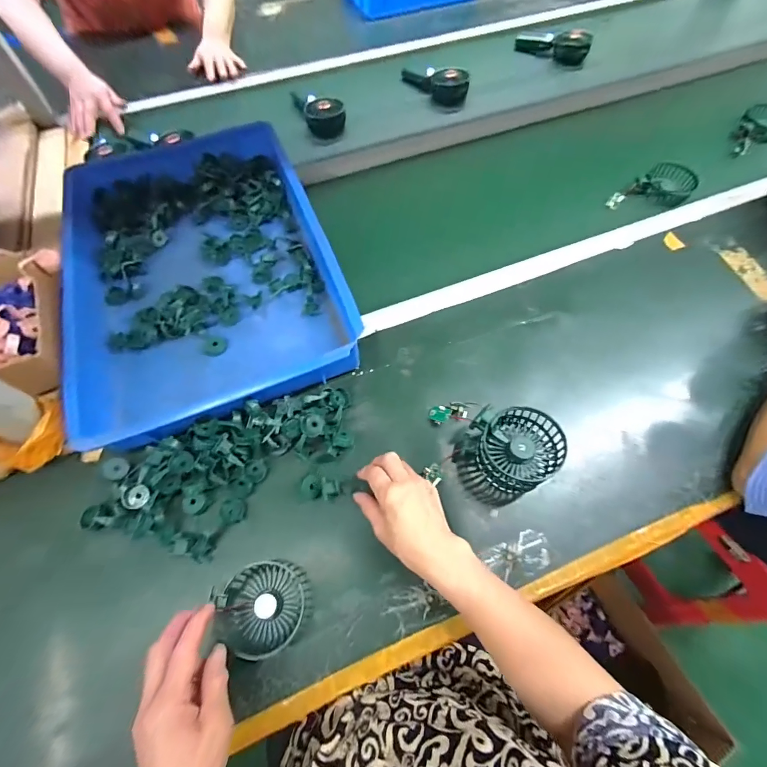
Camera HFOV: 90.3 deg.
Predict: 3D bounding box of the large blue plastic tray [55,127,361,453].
[{"bbox_3d":[-0.289,-0.201,0.602,0.373,0.072,0.553,-20,67,-9],"label":"large blue plastic tray"}]

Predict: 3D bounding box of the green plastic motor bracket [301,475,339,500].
[{"bbox_3d":[-0.077,0.130,0.467,0.045,0.027,0.026,13,67,6],"label":"green plastic motor bracket"}]

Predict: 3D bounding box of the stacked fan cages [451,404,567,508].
[{"bbox_3d":[0.151,0.082,0.460,0.110,0.075,0.101,-24,68,-10],"label":"stacked fan cages"}]

